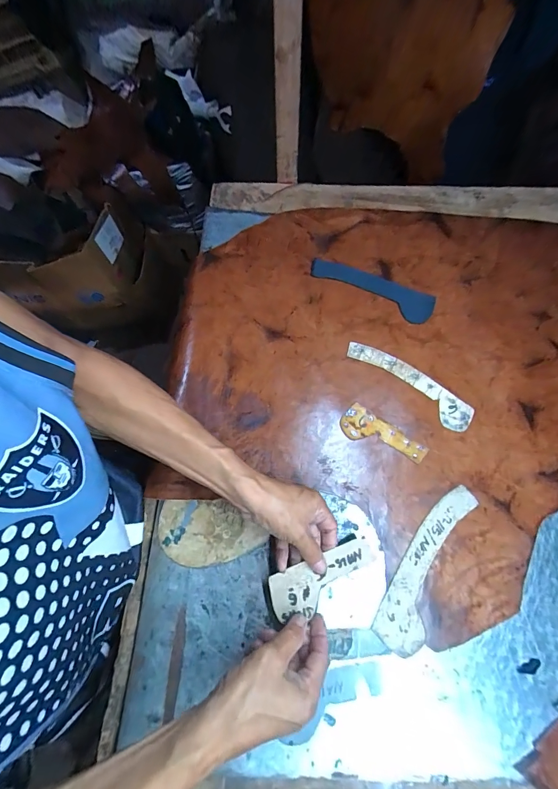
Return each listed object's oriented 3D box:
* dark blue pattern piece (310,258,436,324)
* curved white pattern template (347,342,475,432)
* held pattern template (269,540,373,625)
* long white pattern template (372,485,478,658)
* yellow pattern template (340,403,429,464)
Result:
[{"bbox_3d":[0.149,-0.172,0.549,0.203,0.006,0.056,24,72,8],"label":"dark blue pattern piece"},{"bbox_3d":[0.191,-0.020,0.498,0.197,0.004,0.045,39,79,13],"label":"curved white pattern template"},{"bbox_3d":[0.049,0.209,0.381,0.122,0.005,0.048,-22,73,-1],"label":"held pattern template"},{"bbox_3d":[0.182,0.206,0.414,0.052,0.005,0.207,31,74,10],"label":"long white pattern template"},{"bbox_3d":[0.141,0.060,0.466,0.117,0.005,0.048,34,74,11],"label":"yellow pattern template"}]

